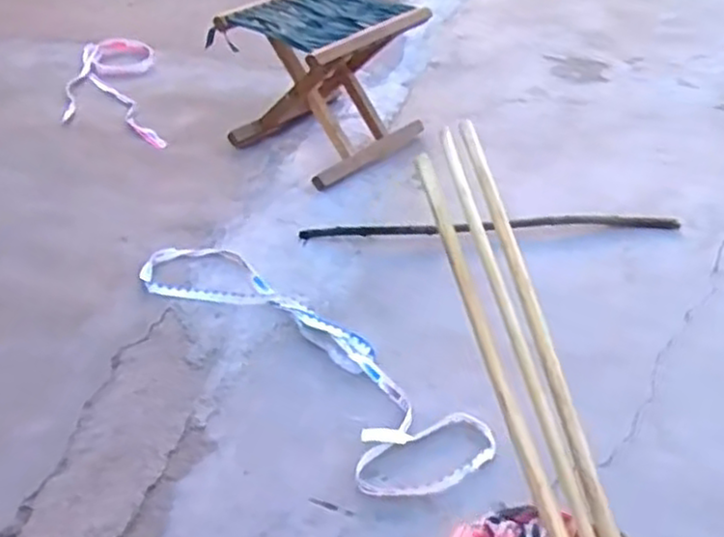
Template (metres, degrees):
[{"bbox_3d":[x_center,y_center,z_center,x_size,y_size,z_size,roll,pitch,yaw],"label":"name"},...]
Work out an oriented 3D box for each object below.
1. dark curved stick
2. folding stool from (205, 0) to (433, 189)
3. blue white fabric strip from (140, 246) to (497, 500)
[{"bbox_3d":[0.225,-0.080,1.337,0.663,0.019,0.059,0,38,-2],"label":"dark curved stick"},{"bbox_3d":[-0.074,-0.374,1.461,0.302,0.271,0.275,-33,49,-31],"label":"folding stool"},{"bbox_3d":[-0.101,0.115,1.096,0.174,0.014,0.654,-30,48,-33],"label":"blue white fabric strip"}]

